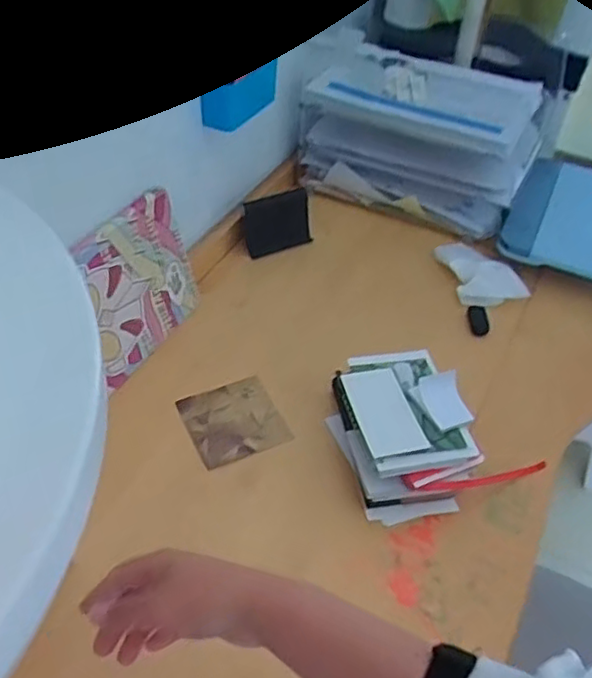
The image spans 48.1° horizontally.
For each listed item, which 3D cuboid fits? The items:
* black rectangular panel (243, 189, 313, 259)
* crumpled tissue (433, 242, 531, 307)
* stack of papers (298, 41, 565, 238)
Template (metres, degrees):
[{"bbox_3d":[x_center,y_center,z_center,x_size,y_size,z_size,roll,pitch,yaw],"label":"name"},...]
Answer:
[{"bbox_3d":[-0.024,-0.157,0.901,0.094,0.072,0.011,-19,24,-21],"label":"black rectangular panel"},{"bbox_3d":[0.237,-0.086,0.866,0.075,0.023,0.124,-14,48,-19],"label":"crumpled tissue"},{"bbox_3d":[0.184,-0.293,0.955,0.316,0.192,0.175,22,47,15],"label":"stack of papers"}]

